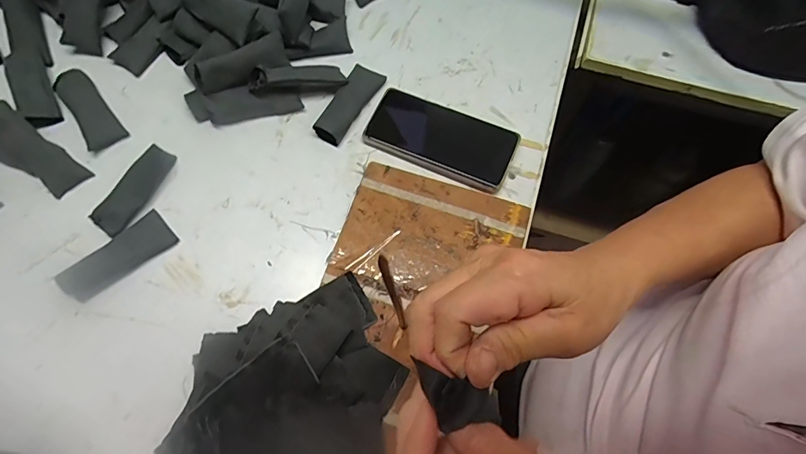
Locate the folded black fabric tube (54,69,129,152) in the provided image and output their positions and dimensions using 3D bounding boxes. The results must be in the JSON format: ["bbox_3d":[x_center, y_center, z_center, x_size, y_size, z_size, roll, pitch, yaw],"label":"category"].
[{"bbox_3d":[-0.357,-0.134,0.481,0.038,0.017,0.106,-38,74,-12],"label":"folded black fabric tube"}]

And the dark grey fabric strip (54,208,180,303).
[{"bbox_3d":[-0.282,0.028,0.418,0.103,0.022,0.042,-42,75,-13],"label":"dark grey fabric strip"}]

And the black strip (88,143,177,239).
[{"bbox_3d":[-0.275,-0.039,0.437,0.028,0.031,0.099,34,74,12],"label":"black strip"}]

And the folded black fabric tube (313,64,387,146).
[{"bbox_3d":[-0.062,-0.142,0.476,0.037,0.022,0.106,27,73,10],"label":"folded black fabric tube"}]

